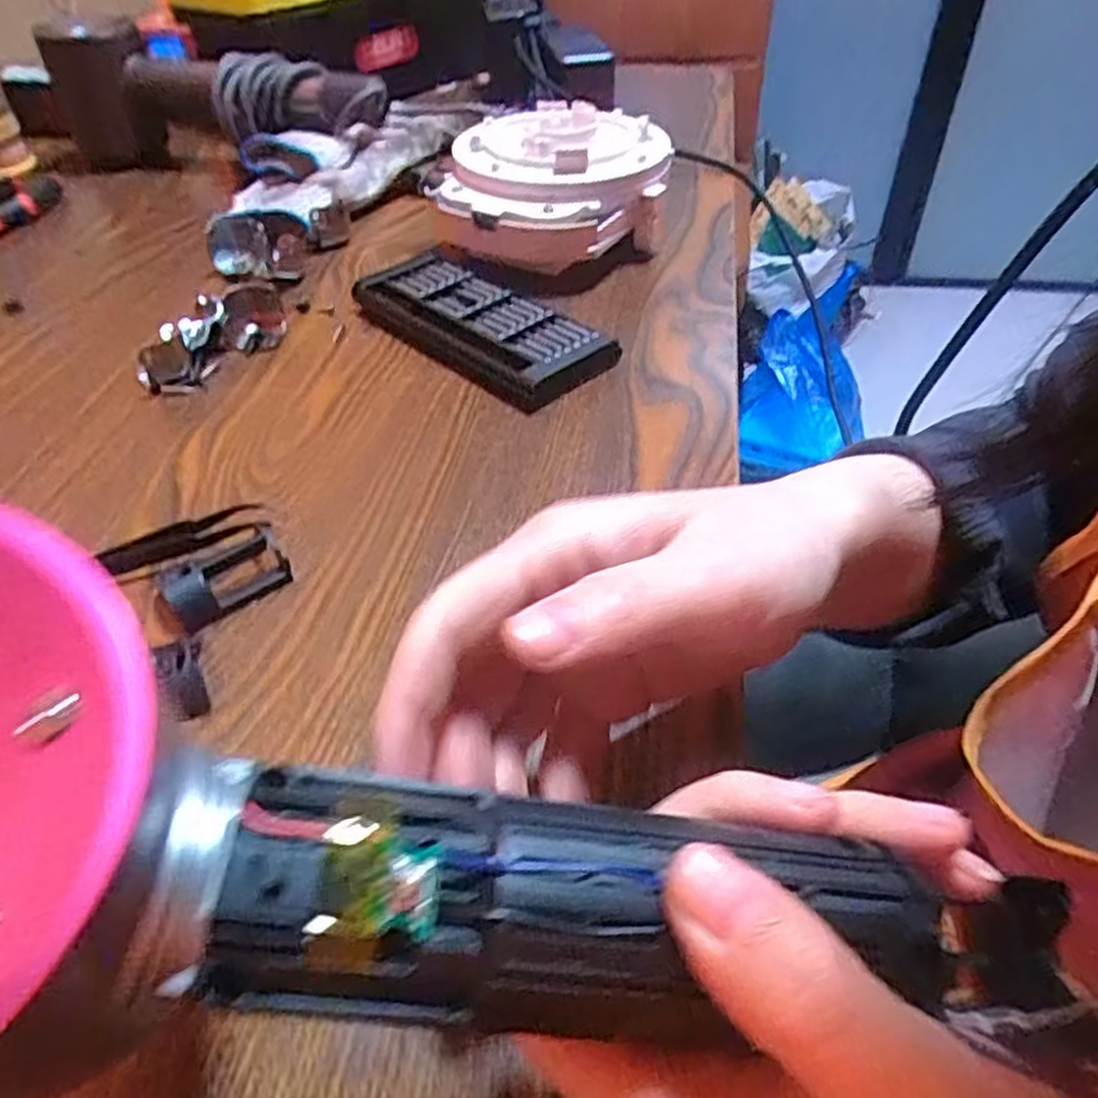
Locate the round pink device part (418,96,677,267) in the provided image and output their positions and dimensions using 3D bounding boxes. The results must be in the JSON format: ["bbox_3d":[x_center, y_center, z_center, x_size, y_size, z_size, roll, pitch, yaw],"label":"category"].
[{"bbox_3d":[0.004,-0.237,0.504,0.134,0.066,0.137,0,44,0],"label":"round pink device part"}]

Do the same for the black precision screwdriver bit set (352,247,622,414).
[{"bbox_3d":[-0.040,-0.123,0.426,0.155,0.023,0.064,32,52,29],"label":"black precision screwdriver bit set"}]

